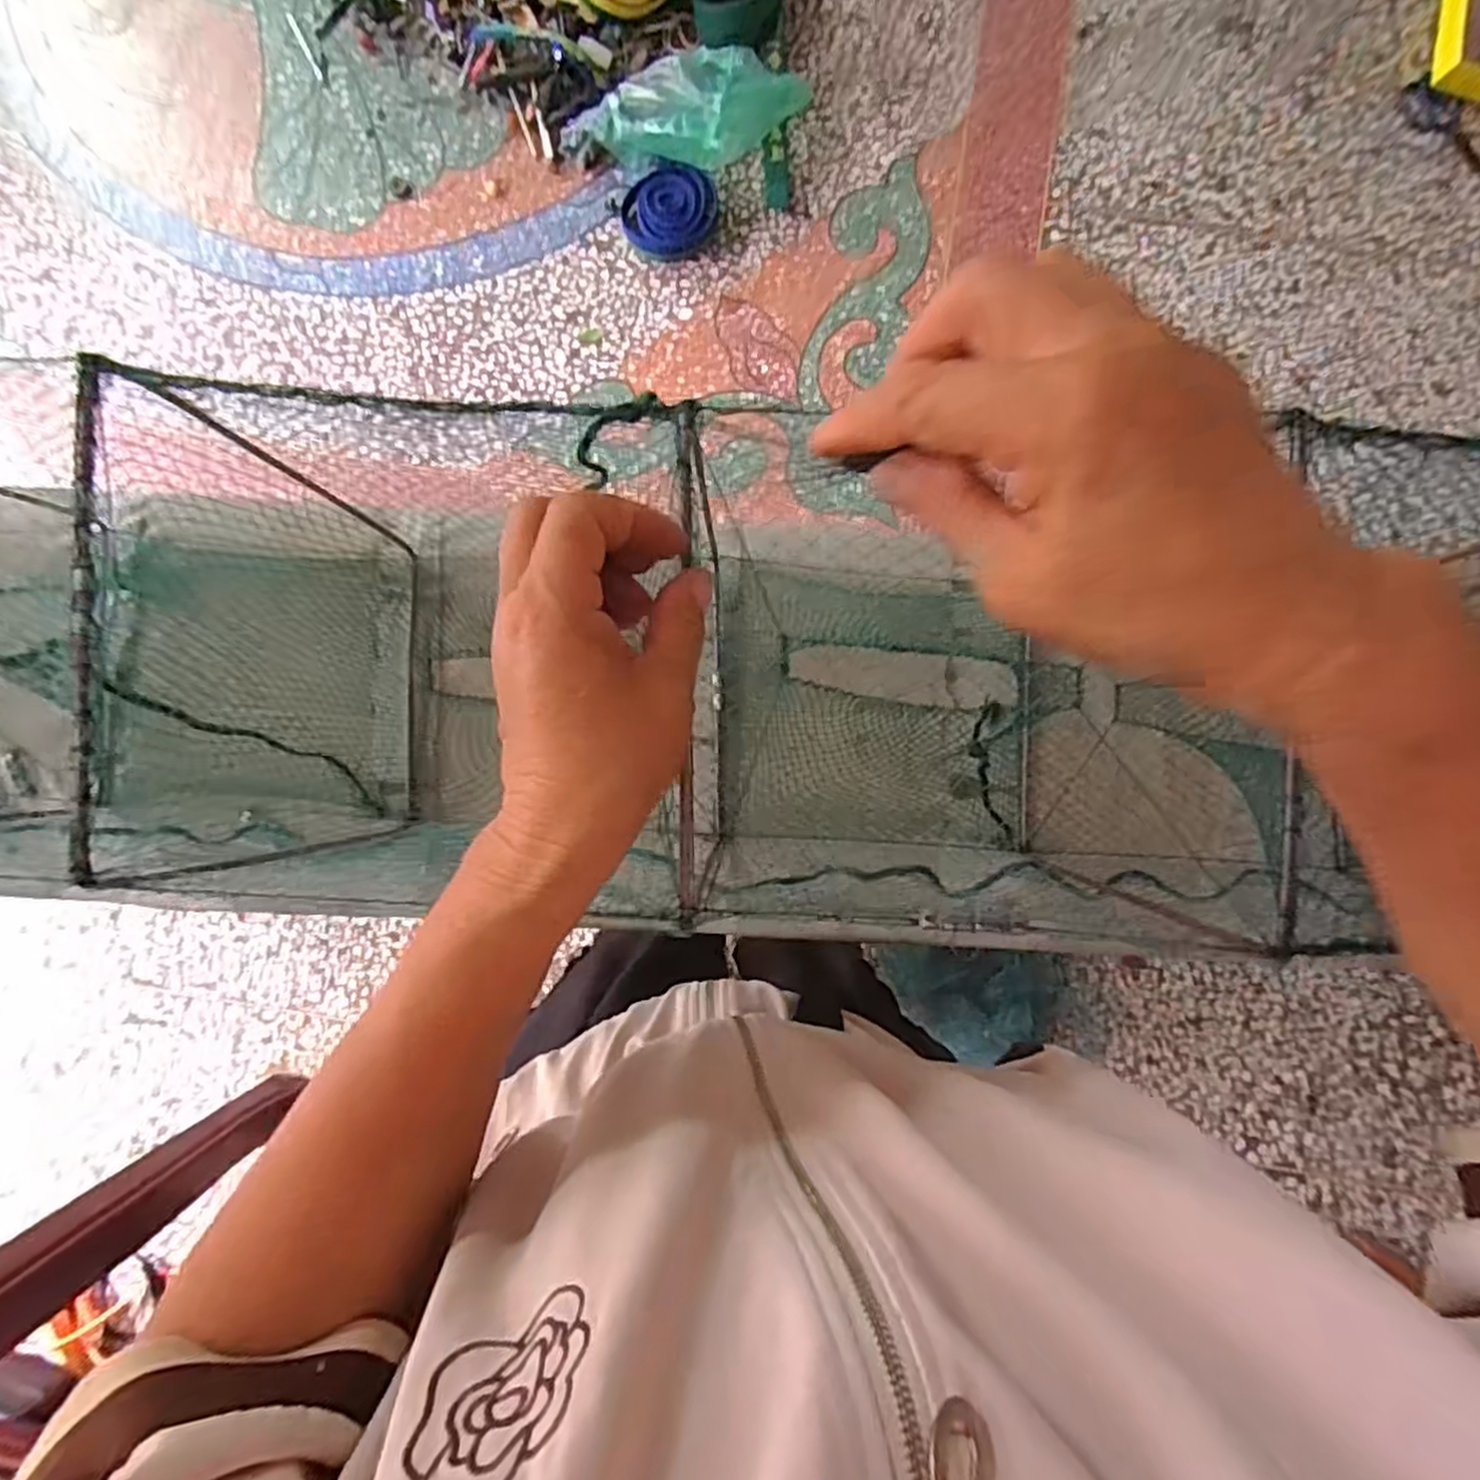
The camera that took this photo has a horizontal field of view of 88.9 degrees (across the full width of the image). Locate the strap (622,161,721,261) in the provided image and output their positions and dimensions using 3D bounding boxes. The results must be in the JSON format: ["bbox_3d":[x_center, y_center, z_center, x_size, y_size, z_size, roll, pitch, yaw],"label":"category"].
[{"bbox_3d":[-0.111,-0.851,1.212,0.149,0.044,0.131,-1,87,0],"label":"strap"}]

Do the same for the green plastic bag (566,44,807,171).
[{"bbox_3d":[-0.075,-0.979,1.182,0.394,0.093,0.169,-23,87,-1],"label":"green plastic bag"}]

